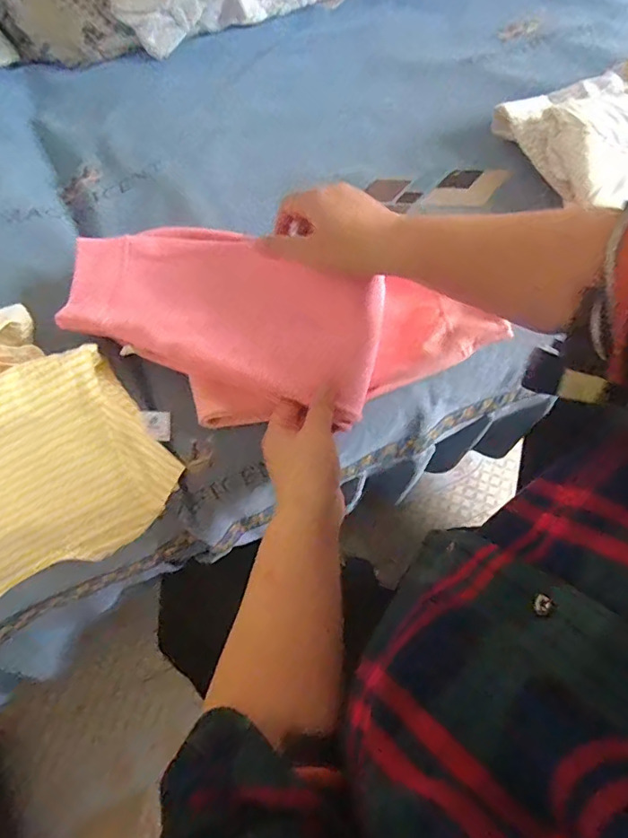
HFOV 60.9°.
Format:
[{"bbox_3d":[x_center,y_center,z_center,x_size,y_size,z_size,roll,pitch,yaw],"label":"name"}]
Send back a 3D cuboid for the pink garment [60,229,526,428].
[{"bbox_3d":[-0.034,-0.078,0.457,0.361,0.058,0.154,10,70,3],"label":"pink garment"}]

